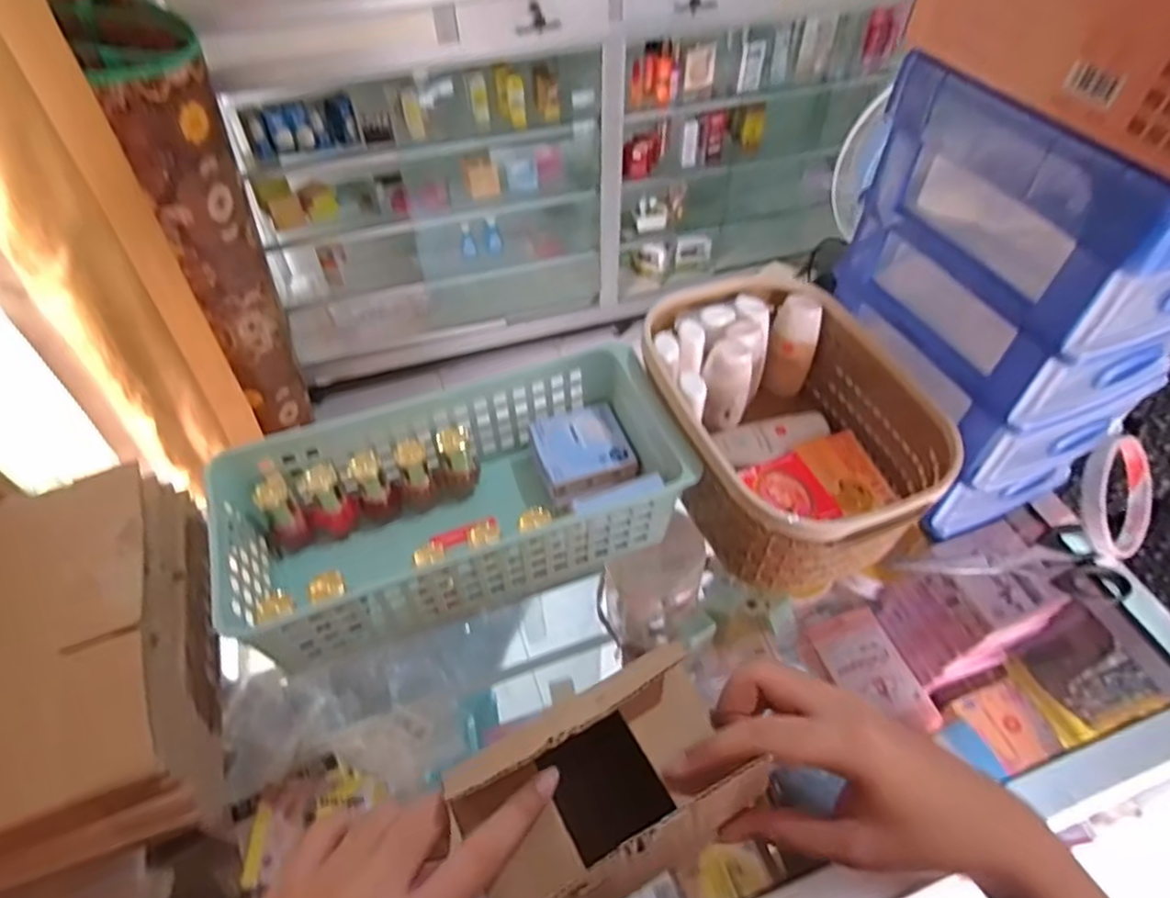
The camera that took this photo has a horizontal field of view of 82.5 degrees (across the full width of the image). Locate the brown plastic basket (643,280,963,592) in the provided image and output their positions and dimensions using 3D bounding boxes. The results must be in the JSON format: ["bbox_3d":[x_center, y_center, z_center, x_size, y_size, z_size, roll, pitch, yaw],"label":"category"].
[{"bbox_3d":[0.139,-0.018,0.492,0.161,0.097,0.218,-17,52,-13],"label":"brown plastic basket"}]

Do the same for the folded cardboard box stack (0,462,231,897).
[{"bbox_3d":[-0.319,0.128,0.389,0.172,0.076,0.213,-16,52,-12],"label":"folded cardboard box stack"}]

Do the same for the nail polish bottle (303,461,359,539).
[{"bbox_3d":[-0.185,0.040,0.479,0.031,0.059,0.030,-30,56,-22],"label":"nail polish bottle"}]

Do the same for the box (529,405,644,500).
[{"bbox_3d":[-0.002,-0.001,0.508,0.069,0.015,0.069,-15,52,-12],"label":"box"}]

